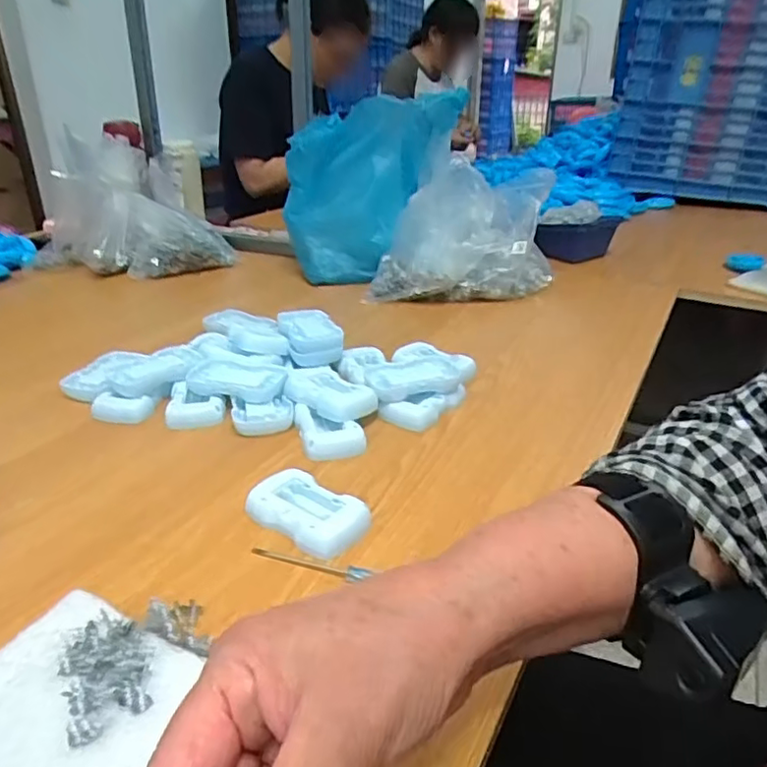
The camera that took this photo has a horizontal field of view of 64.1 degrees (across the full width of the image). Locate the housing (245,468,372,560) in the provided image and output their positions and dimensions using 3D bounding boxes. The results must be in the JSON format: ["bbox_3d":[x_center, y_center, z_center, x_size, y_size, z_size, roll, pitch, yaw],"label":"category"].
[{"bbox_3d":[-0.053,0.093,0.438,0.087,0.020,0.049,21,32,32],"label":"housing"}]

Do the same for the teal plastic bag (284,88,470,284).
[{"bbox_3d":[-0.024,-0.287,0.927,0.253,0.263,0.100,6,27,6],"label":"teal plastic bag"}]

